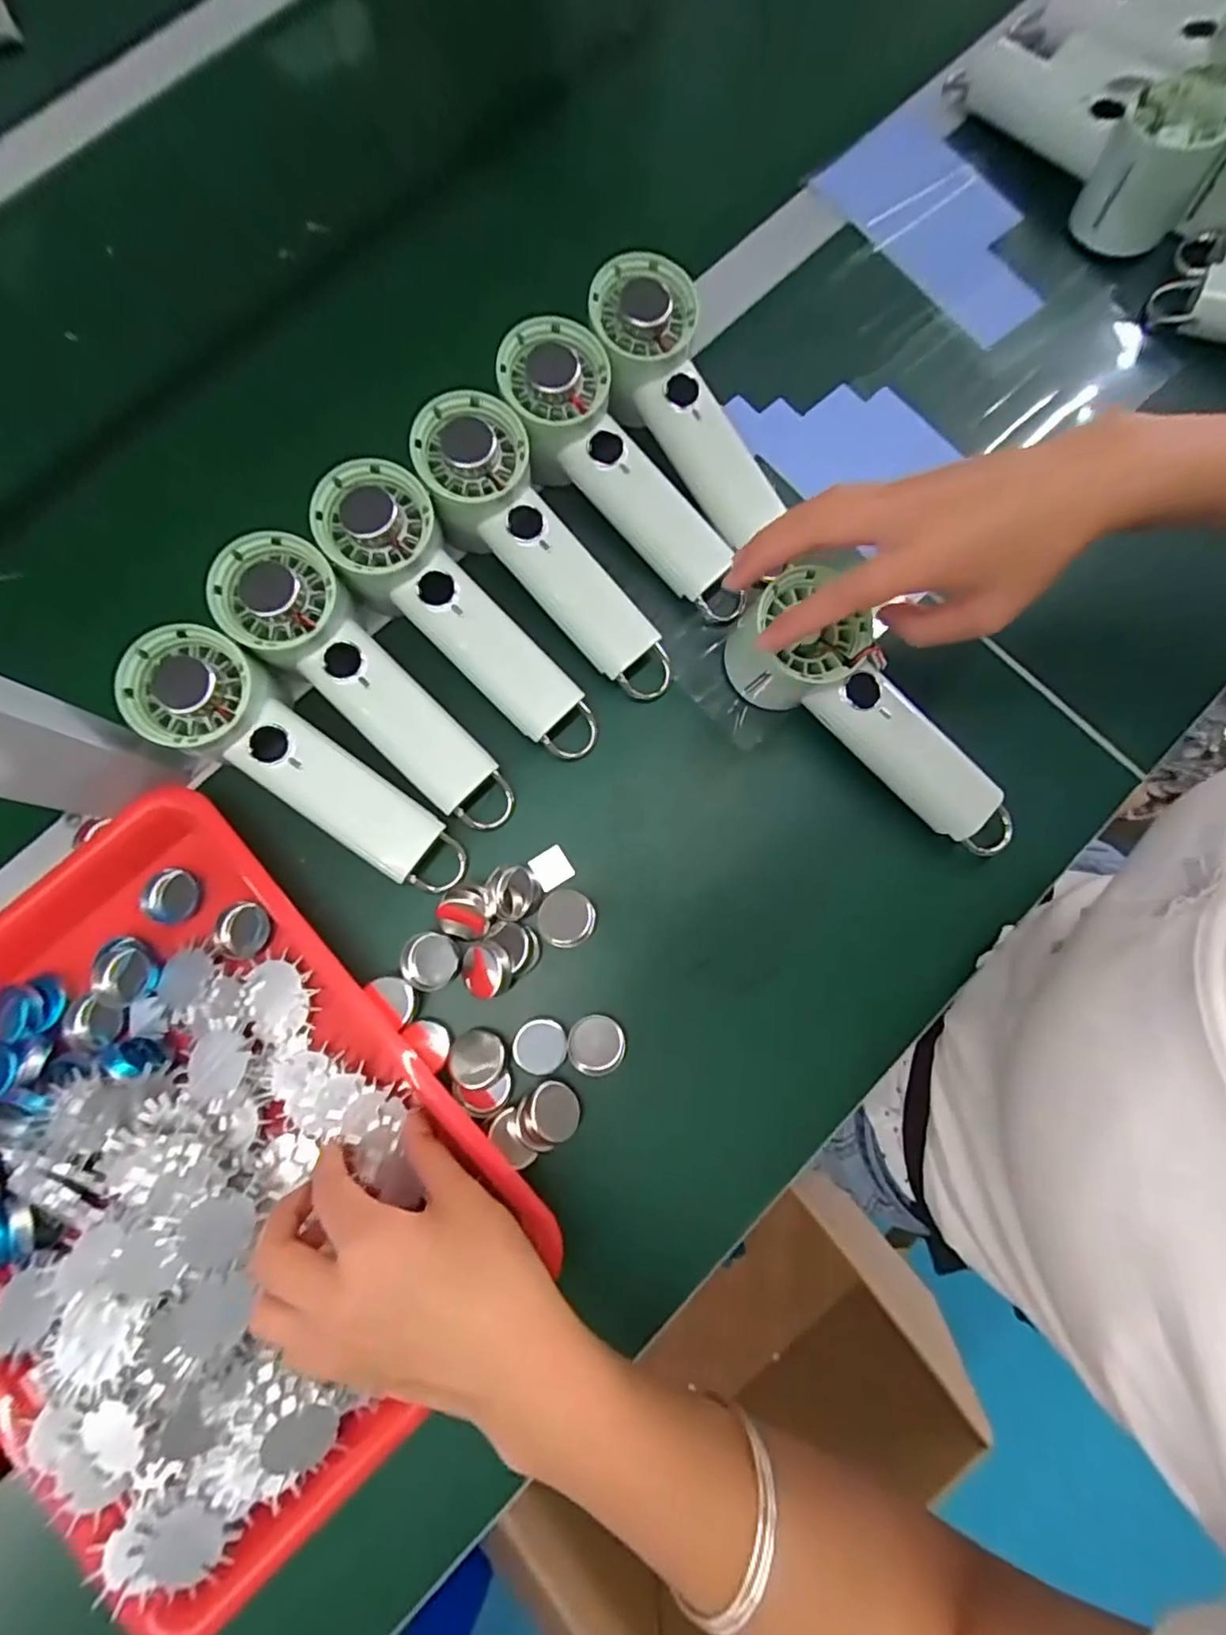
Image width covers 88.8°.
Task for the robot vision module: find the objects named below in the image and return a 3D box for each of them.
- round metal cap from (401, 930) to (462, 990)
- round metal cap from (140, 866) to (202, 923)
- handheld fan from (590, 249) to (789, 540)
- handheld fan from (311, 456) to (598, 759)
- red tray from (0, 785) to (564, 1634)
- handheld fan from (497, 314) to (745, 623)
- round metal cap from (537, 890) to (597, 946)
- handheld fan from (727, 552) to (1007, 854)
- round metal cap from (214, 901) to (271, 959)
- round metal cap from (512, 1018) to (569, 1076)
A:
[{"bbox_3d":[-0.101,0.080,0.347,0.030,0.008,0.031,8,79,2],"label":"round metal cap"},{"bbox_3d":[-0.253,0.044,0.359,0.030,0.006,0.030,0,79,0],"label":"round metal cap"},{"bbox_3d":[0.046,-0.259,0.393,0.062,0.037,0.171,-36,106,-6],"label":"handheld fan"},{"bbox_3d":[-0.087,-0.113,0.366,0.060,0.044,0.195,-45,101,-8],"label":"handheld fan"},{"bbox_3d":[-0.224,0.176,0.316,0.252,0.032,0.333,-42,82,-7],"label":"red tray"},{"bbox_3d":[0.008,-0.204,0.384,0.064,0.041,0.194,-44,100,-7],"label":"handheld fan"},{"bbox_3d":[-0.026,0.057,0.353,0.031,0.009,0.031,0,79,0],"label":"round metal cap"},{"bbox_3d":[0.150,-0.057,0.360,0.191,0.073,0.061,40,82,-4],"label":"handheld fan"},{"bbox_3d":[-0.211,0.064,0.357,0.024,0.013,0.031,-17,80,-3],"label":"round metal cap"},{"bbox_3d":[-0.040,0.125,0.343,0.028,0.004,0.028,0,79,0],"label":"round metal cap"}]

